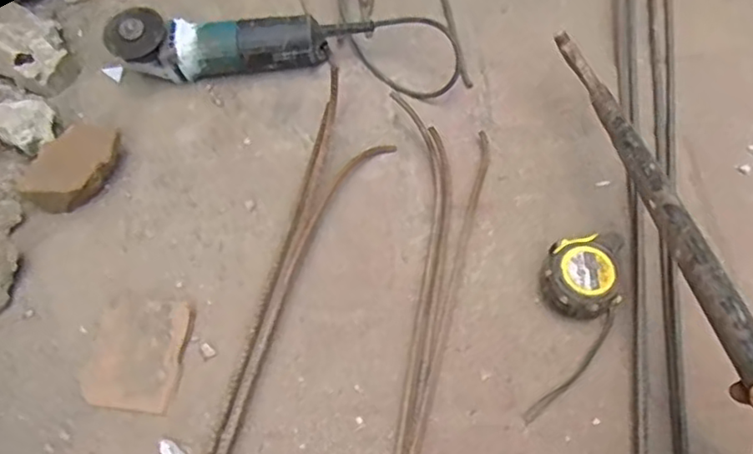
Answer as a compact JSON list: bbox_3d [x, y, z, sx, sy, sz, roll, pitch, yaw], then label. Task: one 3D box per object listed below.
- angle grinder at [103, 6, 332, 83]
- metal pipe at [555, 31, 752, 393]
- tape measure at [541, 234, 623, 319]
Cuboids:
[{"bbox_3d":[-0.194,-0.231,0.773,0.253,0.072,0.073,-6,60,0],"label":"angle grinder"},{"bbox_3d":[0.247,0.050,0.447,0.026,0.021,0.654,-8,48,-1],"label":"metal pipe"},{"bbox_3d":[0.199,0.052,0.605,0.067,0.043,0.077,-14,61,-5],"label":"tape measure"}]

